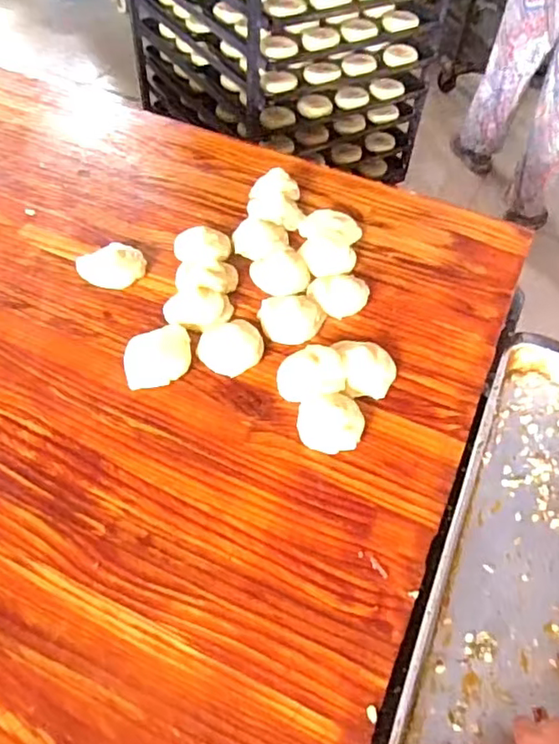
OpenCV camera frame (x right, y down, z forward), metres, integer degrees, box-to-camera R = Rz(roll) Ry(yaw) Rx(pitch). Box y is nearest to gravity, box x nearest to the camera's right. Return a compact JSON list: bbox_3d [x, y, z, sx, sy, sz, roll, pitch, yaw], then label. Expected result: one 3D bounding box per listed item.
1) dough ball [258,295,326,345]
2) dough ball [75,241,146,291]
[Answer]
[{"bbox_3d":[0.016,-0.076,0.793,0.087,0.036,0.071,7,51,2],"label":"dough ball"},{"bbox_3d":[-0.235,-0.150,0.829,0.089,0.035,0.058,-17,54,-16],"label":"dough ball"}]

